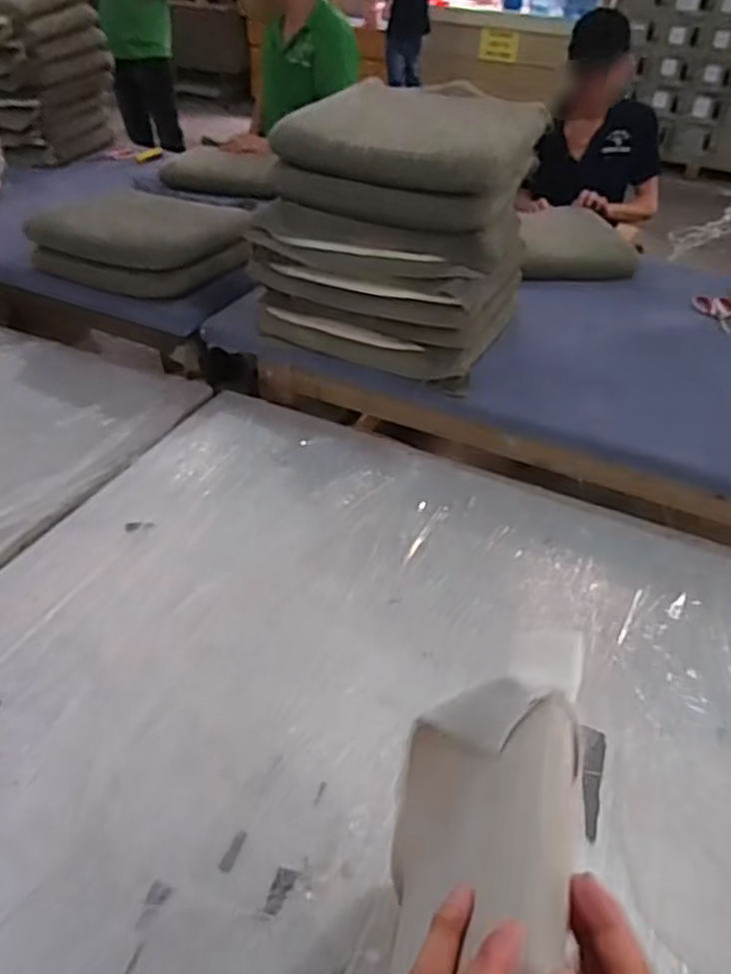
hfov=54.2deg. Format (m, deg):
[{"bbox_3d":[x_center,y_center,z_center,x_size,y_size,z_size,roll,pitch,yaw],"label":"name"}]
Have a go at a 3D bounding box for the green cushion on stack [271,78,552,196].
[{"bbox_3d":[0.126,-0.712,1.391,0.416,0.085,0.532,18,42,15],"label":"green cushion on stack"}]

